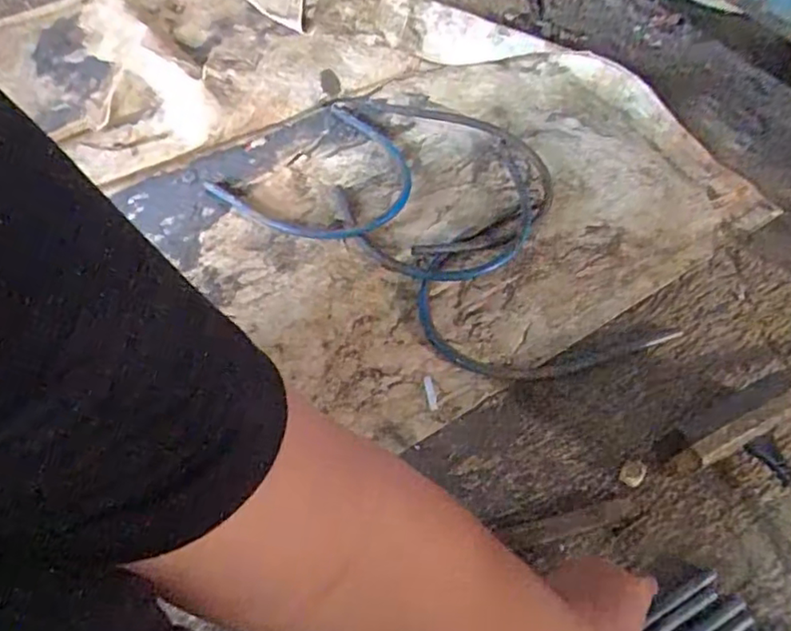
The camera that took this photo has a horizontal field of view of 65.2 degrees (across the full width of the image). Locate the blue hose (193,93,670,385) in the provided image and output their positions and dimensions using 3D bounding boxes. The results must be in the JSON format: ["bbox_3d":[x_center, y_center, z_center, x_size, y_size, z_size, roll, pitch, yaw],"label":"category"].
[{"bbox_3d":[0.080,-0.123,0.763,0.519,0.029,0.326,35,61,19],"label":"blue hose"}]

